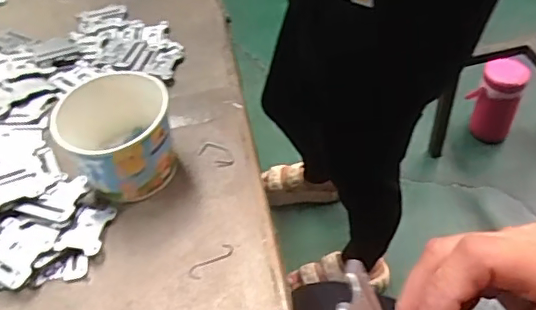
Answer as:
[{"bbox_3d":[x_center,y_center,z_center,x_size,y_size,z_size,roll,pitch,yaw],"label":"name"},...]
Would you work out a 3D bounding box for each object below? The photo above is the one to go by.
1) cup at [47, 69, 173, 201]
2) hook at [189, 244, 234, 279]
[{"bbox_3d":[-0.124,-0.011,0.469,0.084,0.074,0.077,-3,49,3],"label":"cup"},{"bbox_3d":[-0.043,0.081,0.427,0.040,0.004,0.011,-35,54,-23],"label":"hook"}]

